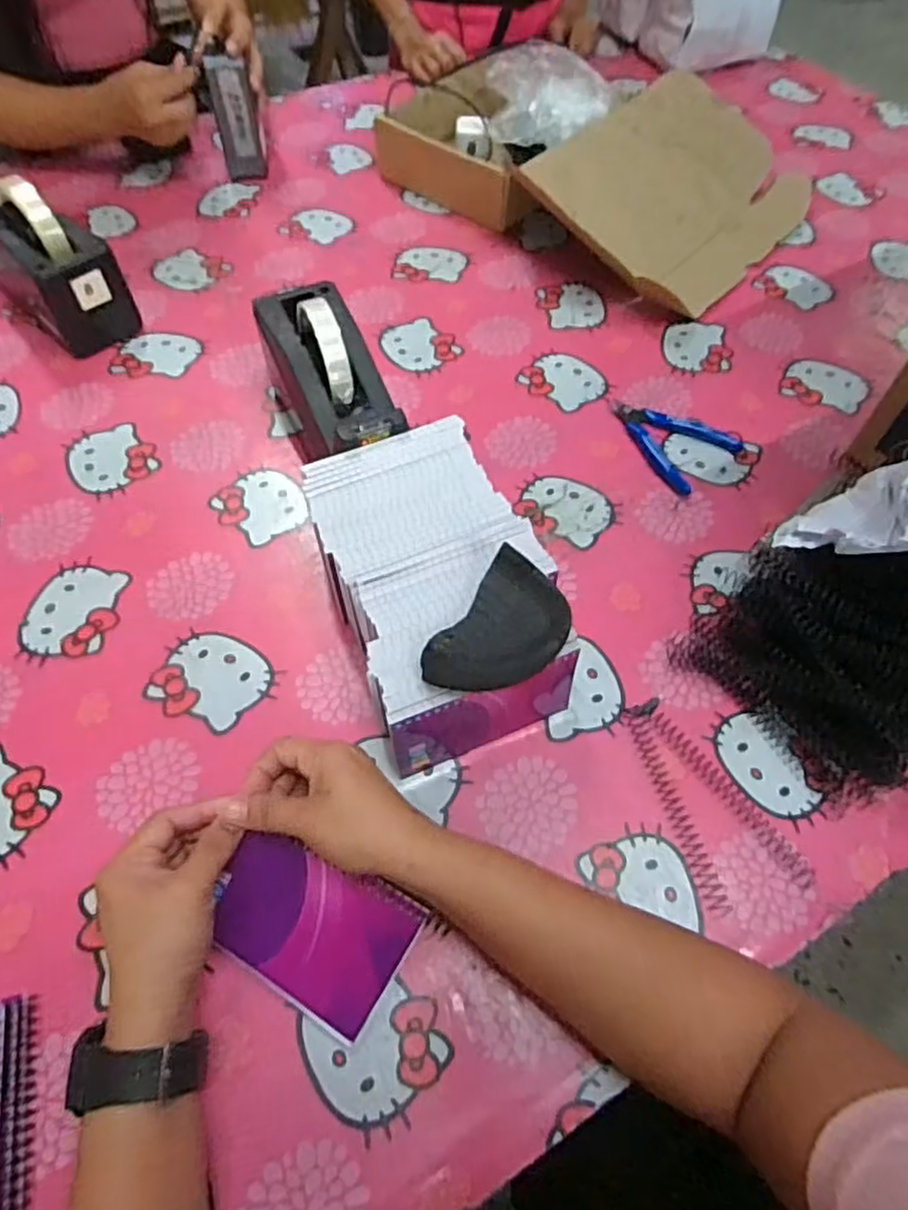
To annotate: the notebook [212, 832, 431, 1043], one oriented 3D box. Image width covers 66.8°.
[{"bbox_3d":[-0.085,0.189,0.403,0.111,0.004,0.079,29,82,4],"label":"notebook"}]

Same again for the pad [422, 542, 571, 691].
[{"bbox_3d":[0.031,0.016,0.426,0.065,0.017,0.099,32,63,17],"label":"pad"}]

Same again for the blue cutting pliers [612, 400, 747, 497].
[{"bbox_3d":[0.196,-0.157,0.636,0.093,0.010,0.112,-39,66,-22],"label":"blue cutting pliers"}]

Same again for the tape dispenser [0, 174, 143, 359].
[{"bbox_3d":[-0.414,-0.351,0.689,0.204,0.120,0.078,40,65,21],"label":"tape dispenser"}]

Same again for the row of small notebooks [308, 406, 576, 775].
[{"bbox_3d":[-0.012,-0.009,0.504,0.138,0.083,0.239,-18,60,-12],"label":"row of small notebooks"}]

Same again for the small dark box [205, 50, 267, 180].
[{"bbox_3d":[-0.261,-0.580,0.833,0.048,0.124,0.018,-14,59,-9],"label":"small dark box"}]

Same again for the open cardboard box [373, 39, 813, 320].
[{"bbox_3d":[0.174,-0.548,0.836,0.456,0.088,0.336,37,64,20],"label":"open cardboard box"}]

